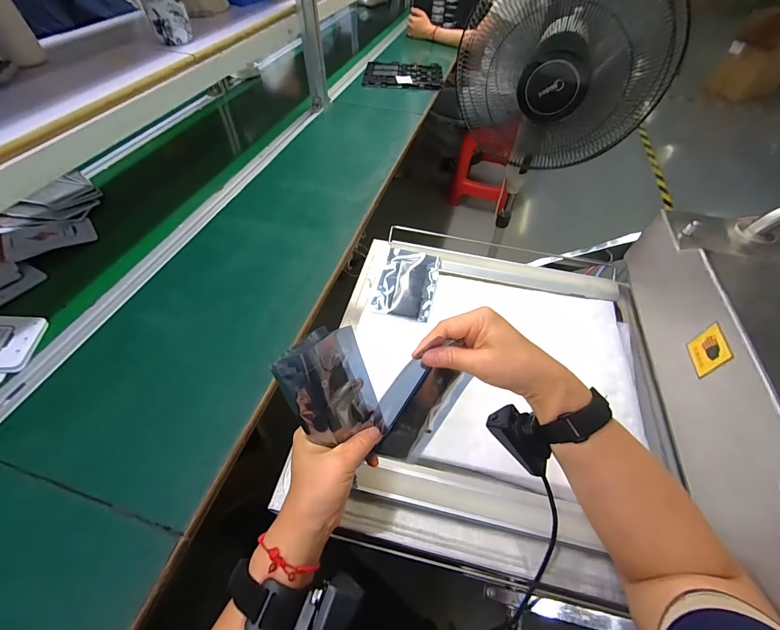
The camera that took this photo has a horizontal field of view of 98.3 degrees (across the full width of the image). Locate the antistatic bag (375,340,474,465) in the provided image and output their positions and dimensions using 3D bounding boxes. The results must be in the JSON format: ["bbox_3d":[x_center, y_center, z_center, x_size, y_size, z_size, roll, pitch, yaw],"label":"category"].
[{"bbox_3d":[0.027,0.104,0.364,0.113,0.085,0.011,-59,32,2],"label":"antistatic bag"}]

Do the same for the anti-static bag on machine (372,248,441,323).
[{"bbox_3d":[0.033,-0.059,0.588,0.096,0.013,0.151,13,58,6],"label":"anti-static bag on machine"}]

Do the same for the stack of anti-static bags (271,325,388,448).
[{"bbox_3d":[-0.054,0.074,0.319,0.080,0.117,0.019,-30,26,-29],"label":"stack of anti-static bags"}]

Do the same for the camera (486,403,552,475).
[{"bbox_3d":[0.135,0.121,0.337,0.031,0.044,0.070,-38,63,-26],"label":"camera"}]

